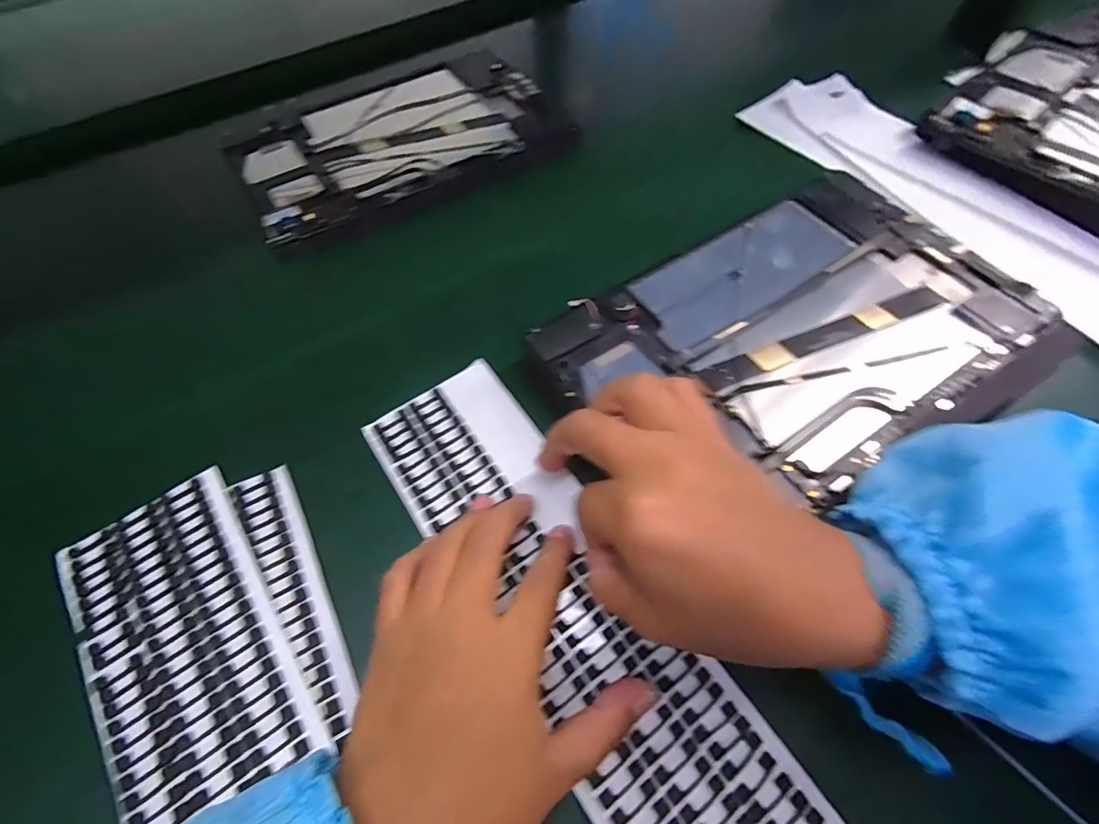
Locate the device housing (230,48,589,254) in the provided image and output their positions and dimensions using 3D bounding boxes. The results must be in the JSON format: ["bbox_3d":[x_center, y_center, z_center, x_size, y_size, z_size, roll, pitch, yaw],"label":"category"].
[{"bbox_3d":[-0.111,-0.205,0.381,0.232,0.016,0.159,-27,63,-14],"label":"device housing"}]

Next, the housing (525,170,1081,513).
[{"bbox_3d":[0.124,-0.036,0.262,0.241,0.027,0.153,-27,63,-14],"label":"housing"}]

